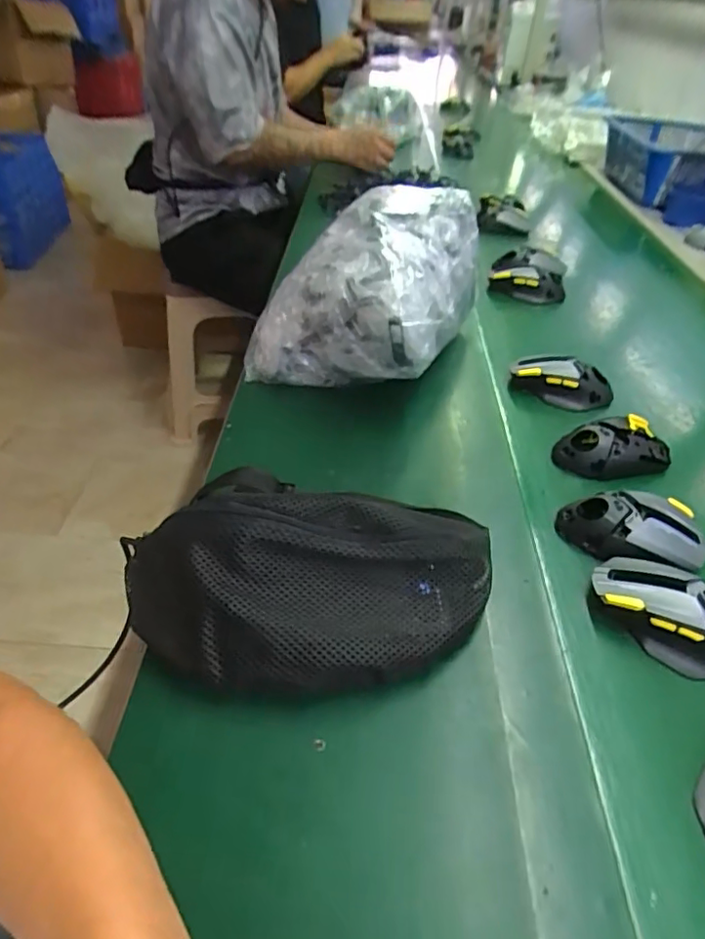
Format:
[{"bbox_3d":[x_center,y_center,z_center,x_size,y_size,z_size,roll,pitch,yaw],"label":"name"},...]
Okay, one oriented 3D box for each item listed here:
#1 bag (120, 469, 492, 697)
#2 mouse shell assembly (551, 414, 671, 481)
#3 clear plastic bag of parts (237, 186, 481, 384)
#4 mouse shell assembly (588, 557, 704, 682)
[{"bbox_3d":[-0.028,0.079,0.404,0.278,0.075,0.139,-2,41,-7],"label":"bag"},{"bbox_3d":[0.266,-0.023,0.569,0.114,0.036,0.060,-4,41,-9],"label":"mouse shell assembly"},{"bbox_3d":[0.028,-0.209,0.661,0.209,0.175,0.240,22,44,21],"label":"clear plastic bag of parts"},{"bbox_3d":[0.241,0.107,0.424,0.115,0.032,0.063,26,46,24],"label":"mouse shell assembly"}]

